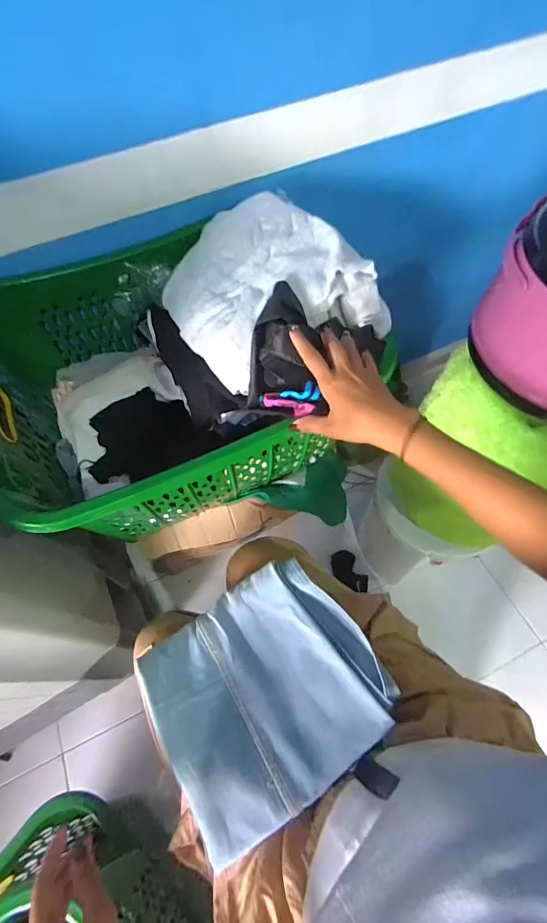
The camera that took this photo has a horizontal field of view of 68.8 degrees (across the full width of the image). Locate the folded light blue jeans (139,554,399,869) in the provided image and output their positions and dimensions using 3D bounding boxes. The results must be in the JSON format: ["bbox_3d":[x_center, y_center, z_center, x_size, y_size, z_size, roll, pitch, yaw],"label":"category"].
[{"bbox_3d":[-0.012,0.259,0.463,0.245,0.051,0.222,-31,65,-13],"label":"folded light blue jeans"}]

